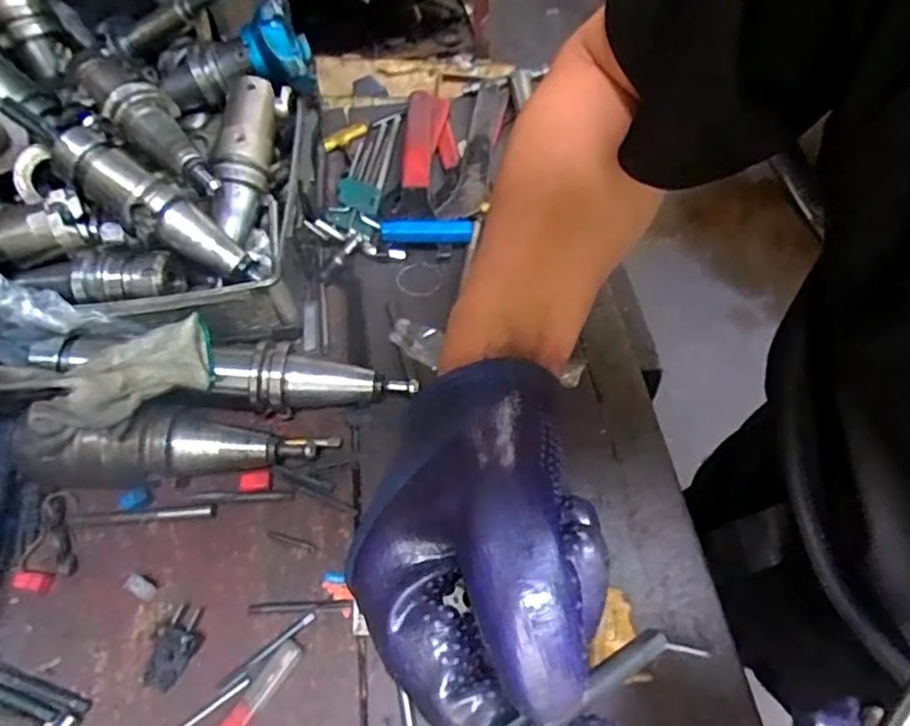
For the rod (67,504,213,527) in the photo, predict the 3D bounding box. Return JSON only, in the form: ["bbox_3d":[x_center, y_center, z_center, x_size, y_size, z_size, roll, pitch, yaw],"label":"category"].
[{"bbox_3d":[-0.236,0.115,0.488,0.106,0.008,0.011,-5,54,0],"label":"rod"}]

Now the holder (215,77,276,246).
[{"bbox_3d":[-0.189,-0.186,0.581,0.040,0.045,0.157,3,75,5],"label":"holder"}]

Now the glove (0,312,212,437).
[{"bbox_3d":[-0.254,0.014,0.455,0.159,0.035,0.057,-17,54,-24],"label":"glove"}]

